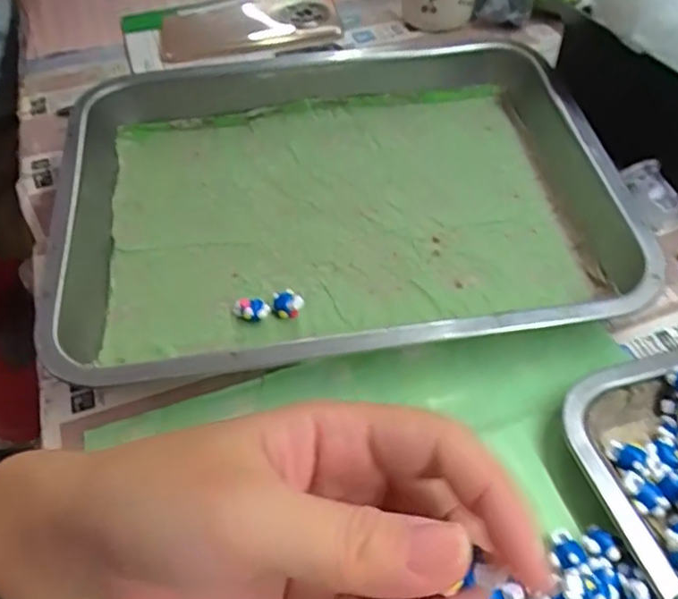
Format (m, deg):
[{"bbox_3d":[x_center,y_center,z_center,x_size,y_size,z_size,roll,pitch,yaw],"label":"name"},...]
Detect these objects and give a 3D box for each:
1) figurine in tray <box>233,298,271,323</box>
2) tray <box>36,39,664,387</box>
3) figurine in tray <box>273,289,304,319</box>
[{"bbox_3d":[-0.054,0.007,0.369,0.023,0.016,0.009,2,50,7],"label":"figurine in tray"},{"bbox_3d":[-0.007,-0.074,0.401,0.336,0.047,0.282,-7,50,-3],"label":"tray"},{"bbox_3d":[-0.031,0.004,0.371,0.018,0.013,0.016,-4,50,0],"label":"figurine in tray"}]

